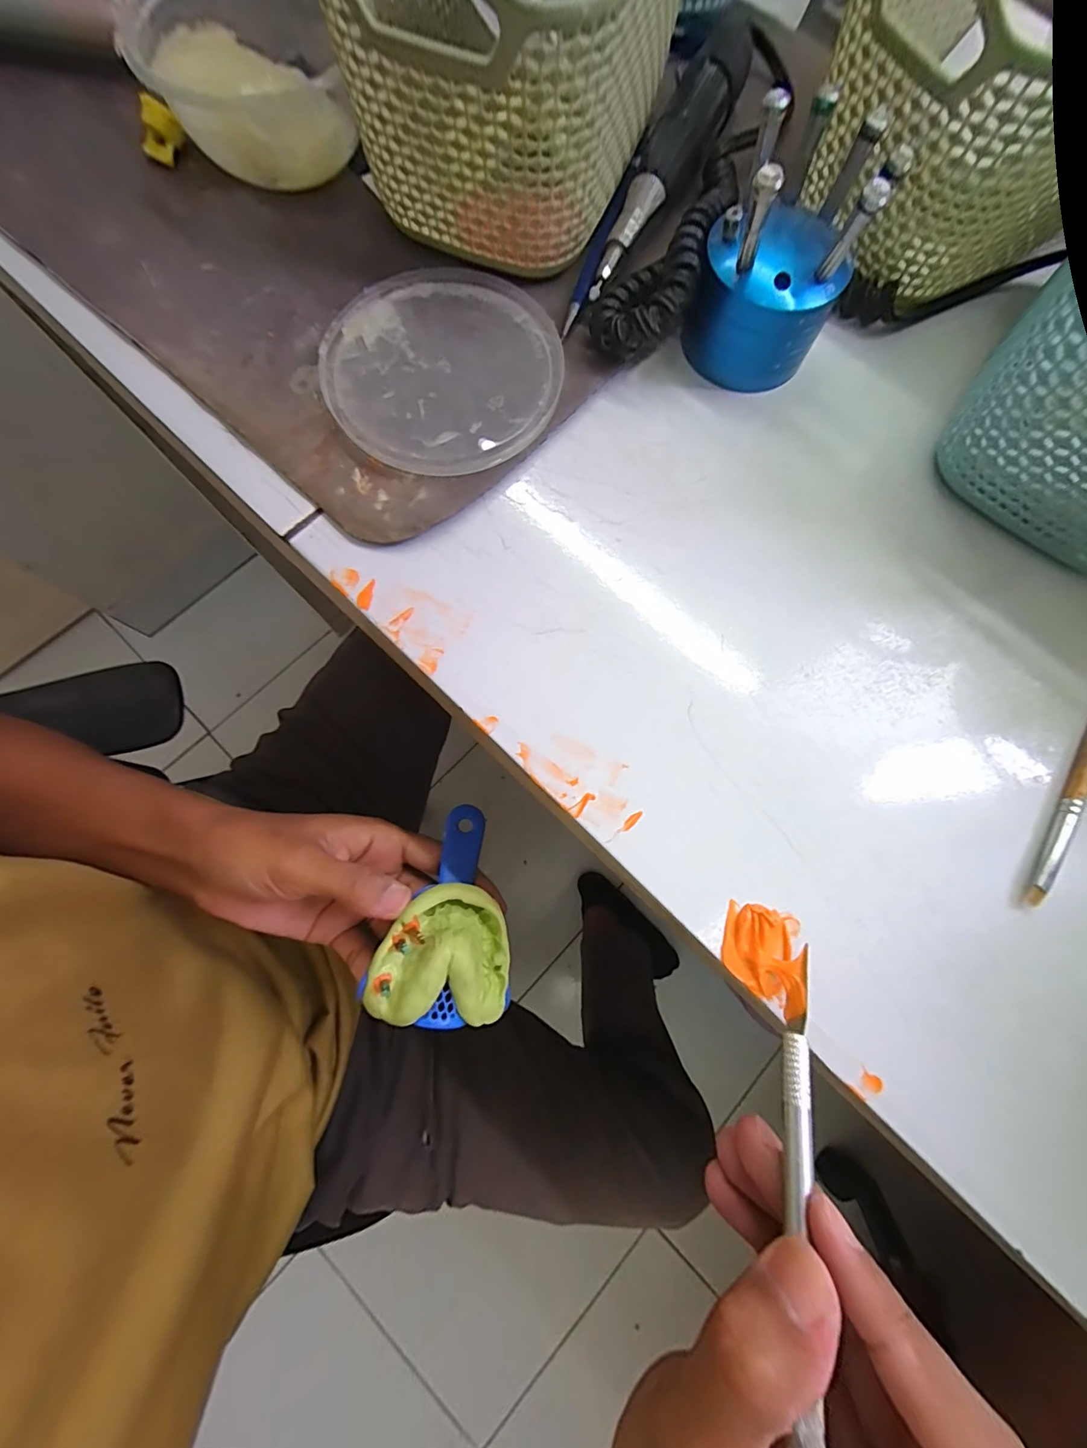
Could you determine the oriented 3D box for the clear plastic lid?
[{"bbox_3d":[-0.042,-0.161,0.213,0.100,0.009,0.107,0,78,-1],"label":"clear plastic lid"}]

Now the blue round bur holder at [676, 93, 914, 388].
[{"bbox_3d":[0.097,-0.189,0.195,0.054,0.069,0.053,0,78,-1],"label":"blue round bur holder"}]

